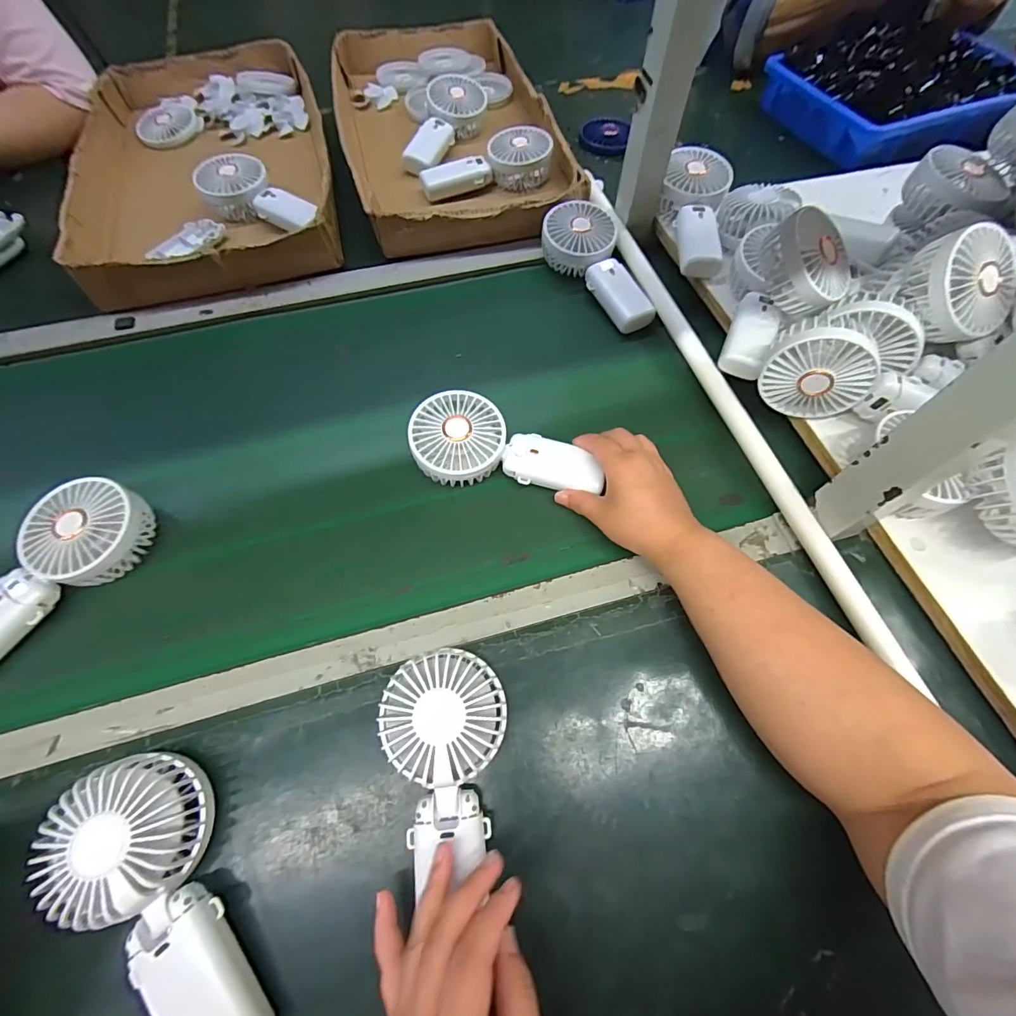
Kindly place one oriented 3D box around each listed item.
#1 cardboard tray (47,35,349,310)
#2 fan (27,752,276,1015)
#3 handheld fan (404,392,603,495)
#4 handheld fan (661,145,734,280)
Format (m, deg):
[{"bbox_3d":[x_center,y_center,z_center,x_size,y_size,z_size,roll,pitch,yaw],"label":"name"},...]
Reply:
[{"bbox_3d":[-0.421,-0.486,0.657,0.318,0.069,0.537,-17,63,-7],"label":"cardboard tray"},{"bbox_3d":[-0.199,0.235,0.281,0.177,0.053,0.081,39,69,18],"label":"fan"},{"bbox_3d":[-0.003,-0.053,0.438,0.172,0.034,0.084,15,67,0],"label":"handheld fan"},{"bbox_3d":[0.217,-0.344,0.547,0.077,0.055,0.167,10,63,6],"label":"handheld fan"}]

